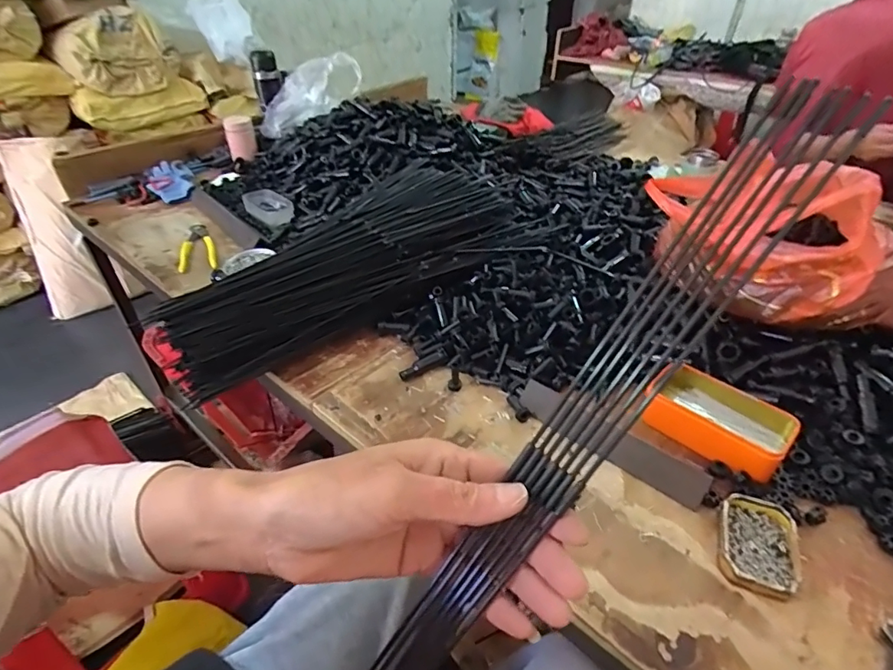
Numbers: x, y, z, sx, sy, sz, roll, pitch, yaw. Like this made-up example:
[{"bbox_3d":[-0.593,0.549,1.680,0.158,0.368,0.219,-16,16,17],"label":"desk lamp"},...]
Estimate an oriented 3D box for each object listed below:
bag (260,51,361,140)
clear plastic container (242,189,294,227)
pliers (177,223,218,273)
[{"bbox_3d":[-0.341,-0.578,1.214,0.298,0.119,0.085,-29,33,21],"label":"bag"},{"bbox_3d":[-0.365,-0.262,1.020,0.062,0.034,0.133,-31,48,-33],"label":"clear plastic container"},{"bbox_3d":[-0.459,-0.159,0.916,0.060,0.031,0.140,-13,40,-16],"label":"pliers"}]

